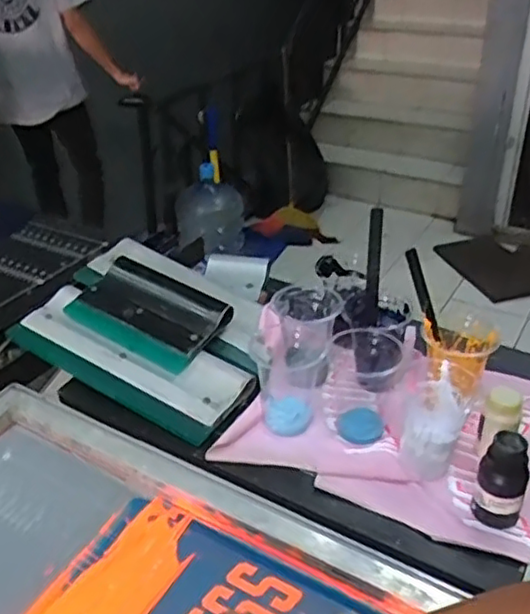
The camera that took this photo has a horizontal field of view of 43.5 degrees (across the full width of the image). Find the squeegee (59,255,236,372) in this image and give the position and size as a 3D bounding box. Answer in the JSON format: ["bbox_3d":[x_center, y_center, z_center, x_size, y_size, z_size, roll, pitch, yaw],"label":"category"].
[{"bbox_3d":[-0.161,0.010,0.931,0.204,0.030,0.129,24,56,23],"label":"squeegee"}]

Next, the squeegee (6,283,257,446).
[{"bbox_3d":[-0.181,0.063,0.868,0.325,0.019,0.118,24,55,22],"label":"squeegee"}]

